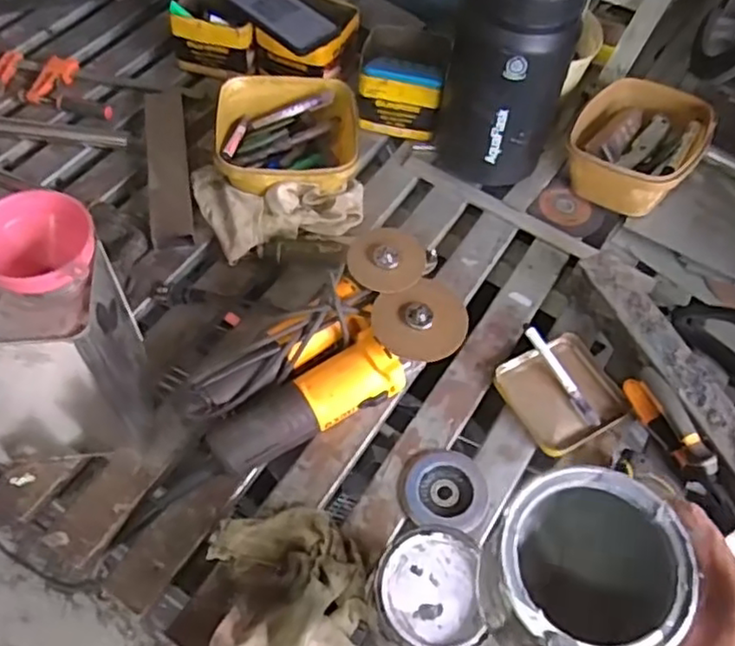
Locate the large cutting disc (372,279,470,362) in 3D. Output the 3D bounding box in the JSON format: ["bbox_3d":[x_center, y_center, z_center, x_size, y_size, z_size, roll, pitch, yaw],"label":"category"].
[{"bbox_3d":[0.056,0.000,0.694,0.090,0.008,0.080,-22,81,4],"label":"large cutting disc"}]

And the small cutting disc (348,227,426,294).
[{"bbox_3d":[0.020,-0.068,0.730,0.079,0.006,0.070,31,79,6],"label":"small cutting disc"}]

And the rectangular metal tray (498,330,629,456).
[{"bbox_3d":[0.218,0.077,0.759,0.121,0.019,0.118,-23,63,-17],"label":"rectangular metal tray"}]

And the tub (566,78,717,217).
[{"bbox_3d":[0.351,-0.236,0.896,0.158,0.071,0.165,32,61,14],"label":"tub"}]

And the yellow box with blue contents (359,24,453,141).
[{"bbox_3d":[0.046,-0.336,0.935,0.110,0.097,0.127,5,58,-2],"label":"yellow box with blue contents"}]

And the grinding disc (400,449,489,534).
[{"bbox_3d":[0.078,0.170,0.691,0.087,0.009,0.079,5,58,-2],"label":"grinding disc"}]

